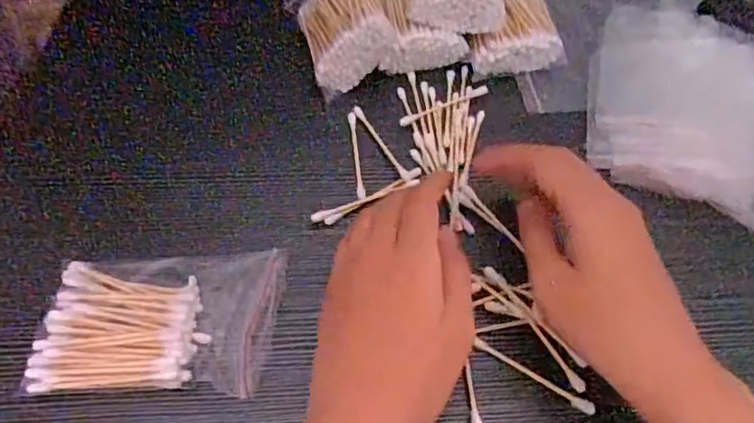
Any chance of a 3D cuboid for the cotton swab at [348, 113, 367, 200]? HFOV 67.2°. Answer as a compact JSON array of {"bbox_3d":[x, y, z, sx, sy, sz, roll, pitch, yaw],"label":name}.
[{"bbox_3d":[-0.013,-0.037,0.360,0.005,0.004,0.069,-4,57,-7],"label":"cotton swab"}]

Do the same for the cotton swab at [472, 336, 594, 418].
[{"bbox_3d":[0.079,0.082,0.285,0.064,0.004,0.007,30,60,15],"label":"cotton swab"}]

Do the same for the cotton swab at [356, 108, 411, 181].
[{"bbox_3d":[0.003,-0.045,0.364,0.005,0.004,0.068,-23,61,-18],"label":"cotton swab"}]

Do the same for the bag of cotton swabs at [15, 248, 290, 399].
[{"bbox_3d":[-0.107,0.053,0.285,0.113,0.020,0.071,2,57,-3],"label":"bag of cotton swabs"}]

